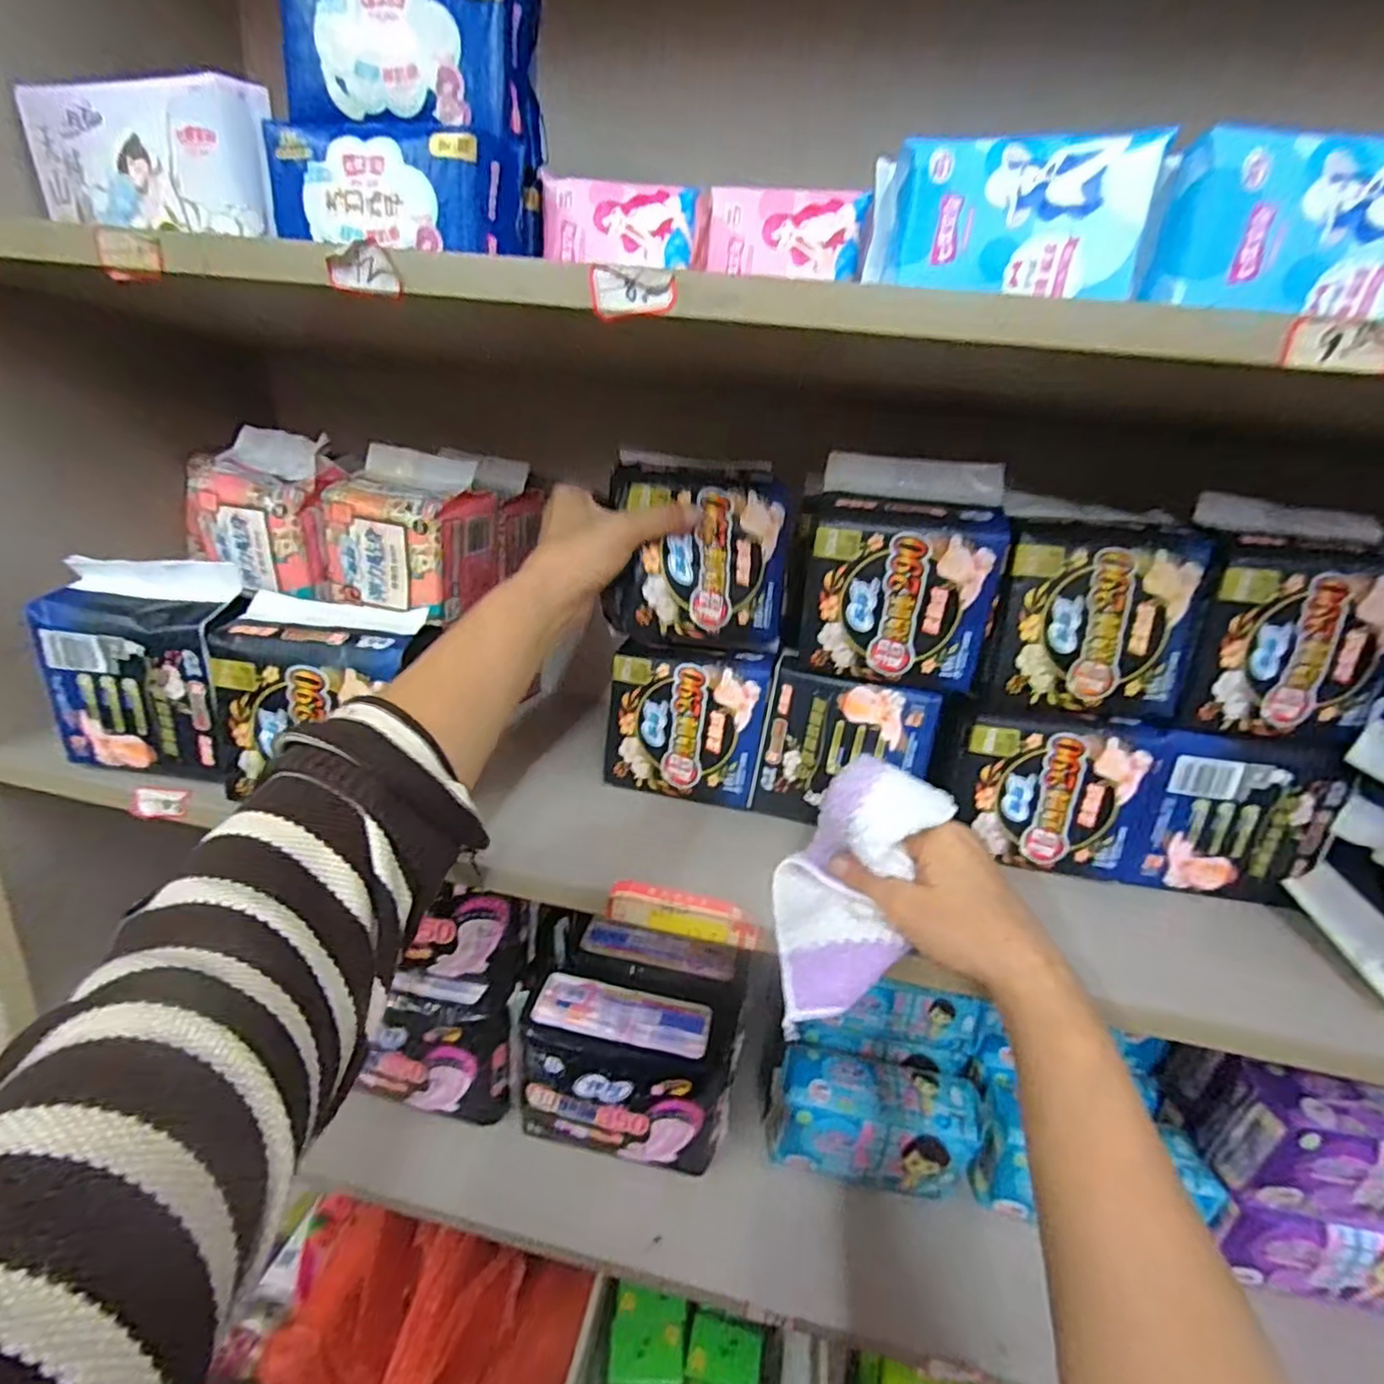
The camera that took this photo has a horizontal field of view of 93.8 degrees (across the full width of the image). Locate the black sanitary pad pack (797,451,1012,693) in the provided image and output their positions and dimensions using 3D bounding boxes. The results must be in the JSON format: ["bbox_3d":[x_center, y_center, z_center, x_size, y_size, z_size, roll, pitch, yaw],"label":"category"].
[{"bbox_3d":[0.132,-0.076,0.419,0.120,0.132,0.048,9,19,7],"label":"black sanitary pad pack"}]

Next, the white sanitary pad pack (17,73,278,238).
[{"bbox_3d":[-0.321,-0.316,0.380,0.156,0.071,0.038,11,19,13],"label":"white sanitary pad pack"}]

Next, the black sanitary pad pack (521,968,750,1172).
[{"bbox_3d":[-0.058,0.317,0.542,0.173,0.117,0.074,8,19,5],"label":"black sanitary pad pack"}]

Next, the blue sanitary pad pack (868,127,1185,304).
[{"bbox_3d":[0.155,-0.228,0.316,0.133,0.063,0.033,11,19,14],"label":"blue sanitary pad pack"}]

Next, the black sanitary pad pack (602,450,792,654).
[{"bbox_3d":[0.004,-0.096,0.441,0.121,0.118,0.058,1,20,-15],"label":"black sanitary pad pack"}]

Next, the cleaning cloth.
[{"bbox_3d":[0.084,0.099,0.340,0.079,0.094,0.108,12,20,16],"label":"cleaning cloth"}]

